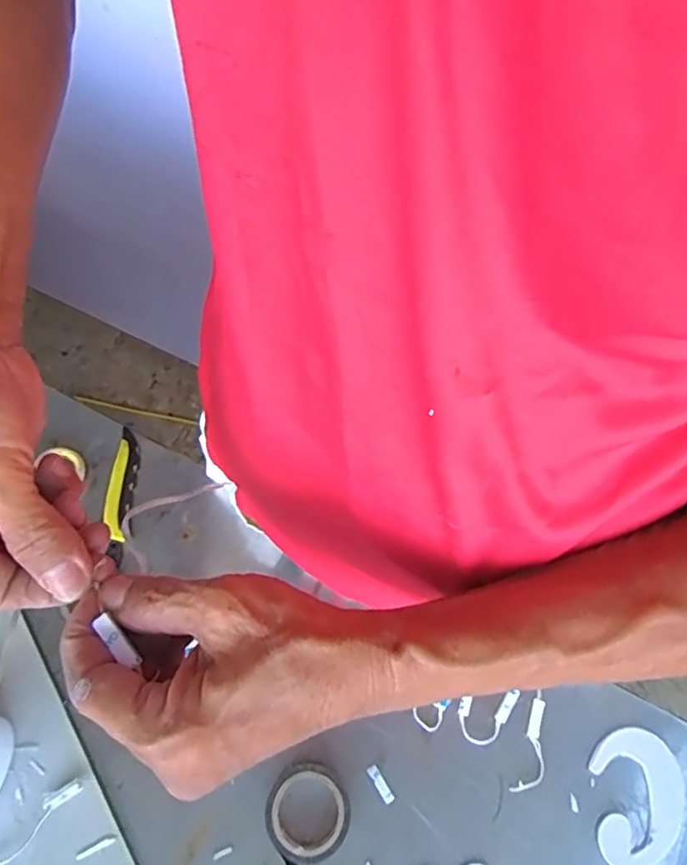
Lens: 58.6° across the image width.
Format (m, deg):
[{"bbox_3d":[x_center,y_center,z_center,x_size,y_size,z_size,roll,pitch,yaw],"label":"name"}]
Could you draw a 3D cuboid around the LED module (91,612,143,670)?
[{"bbox_3d":[-0.094,0.087,0.256,0.007,0.004,0.026,-40,85,-21],"label":"LED module"}]

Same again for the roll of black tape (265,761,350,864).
[{"bbox_3d":[-0.027,0.260,0.413,0.057,0.022,0.065,39,67,15],"label":"roll of black tape"}]

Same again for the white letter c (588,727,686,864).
[{"bbox_3d":[0.211,0.260,0.436,0.067,0.011,0.086,4,63,-1],"label":"white letter c"}]

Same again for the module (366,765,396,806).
[{"bbox_3d":[0.026,0.249,0.432,0.009,0.004,0.026,-31,69,-17],"label":"module"}]

